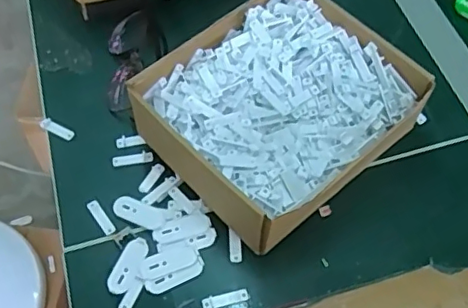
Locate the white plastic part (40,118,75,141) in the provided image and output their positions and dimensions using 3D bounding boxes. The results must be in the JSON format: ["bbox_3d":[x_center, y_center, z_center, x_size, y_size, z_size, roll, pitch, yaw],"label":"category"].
[{"bbox_3d":[-0.172,-0.025,0.561,0.036,0.007,0.011,26,61,16],"label":"white plastic part"}]

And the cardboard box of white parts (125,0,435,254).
[{"bbox_3d":[0.044,-0.040,0.525,0.216,0.076,0.187,-37,64,-21],"label":"cardboard box of white parts"}]

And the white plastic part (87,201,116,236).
[{"bbox_3d":[-0.118,0.057,0.511,0.010,0.005,0.037,-33,63,-19],"label":"white plastic part"}]

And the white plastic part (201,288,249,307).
[{"bbox_3d":[-0.007,0.119,0.470,0.038,0.004,0.011,-14,58,-8],"label":"white plastic part"}]

